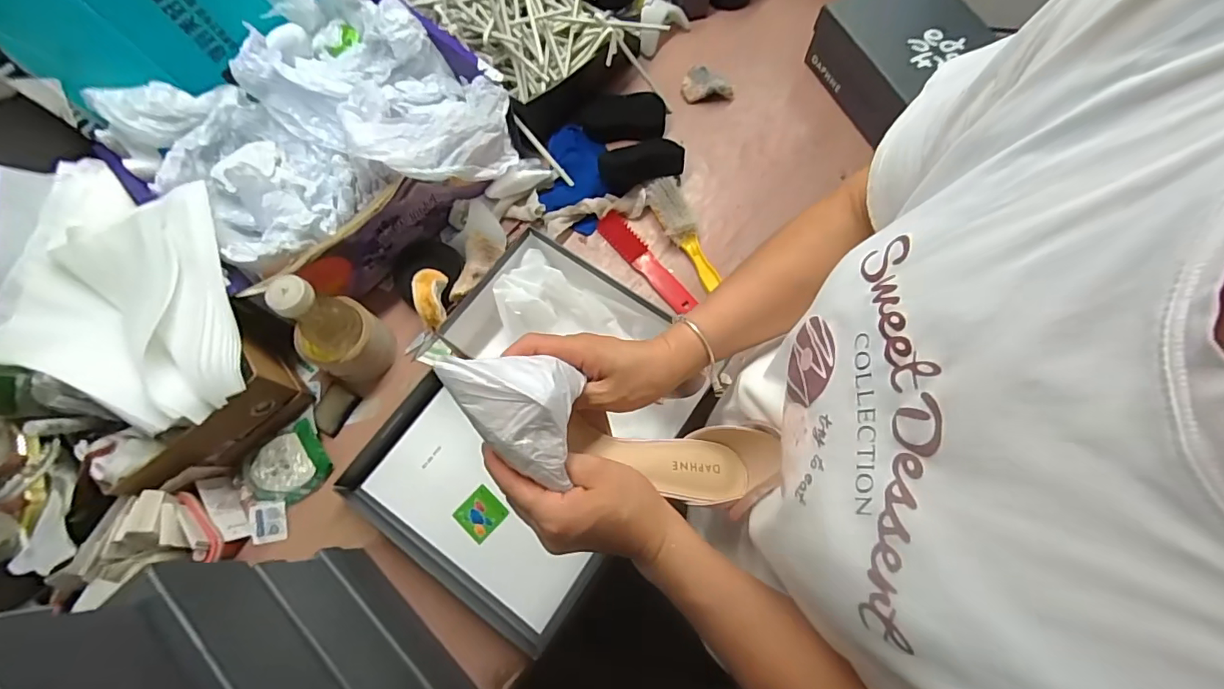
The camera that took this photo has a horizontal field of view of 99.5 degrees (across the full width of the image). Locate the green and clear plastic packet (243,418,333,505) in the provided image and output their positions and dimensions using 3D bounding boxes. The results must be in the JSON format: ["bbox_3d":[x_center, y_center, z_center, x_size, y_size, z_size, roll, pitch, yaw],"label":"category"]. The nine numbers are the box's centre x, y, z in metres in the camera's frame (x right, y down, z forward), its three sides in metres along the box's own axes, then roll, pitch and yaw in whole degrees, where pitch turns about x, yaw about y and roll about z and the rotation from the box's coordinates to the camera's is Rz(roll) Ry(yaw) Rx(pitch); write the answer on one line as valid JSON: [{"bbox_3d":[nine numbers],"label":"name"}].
[{"bbox_3d":[-0.401,0.151,0.636,0.095,0.016,0.084,-31,74,-9],"label":"green and clear plastic packet"}]

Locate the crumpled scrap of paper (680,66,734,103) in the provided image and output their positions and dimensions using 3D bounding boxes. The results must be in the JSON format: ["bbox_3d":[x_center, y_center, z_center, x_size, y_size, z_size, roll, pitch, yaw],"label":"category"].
[{"bbox_3d":[0.146,-0.410,0.811,0.080,0.018,0.061,-9,71,-2],"label":"crumpled scrap of paper"}]

